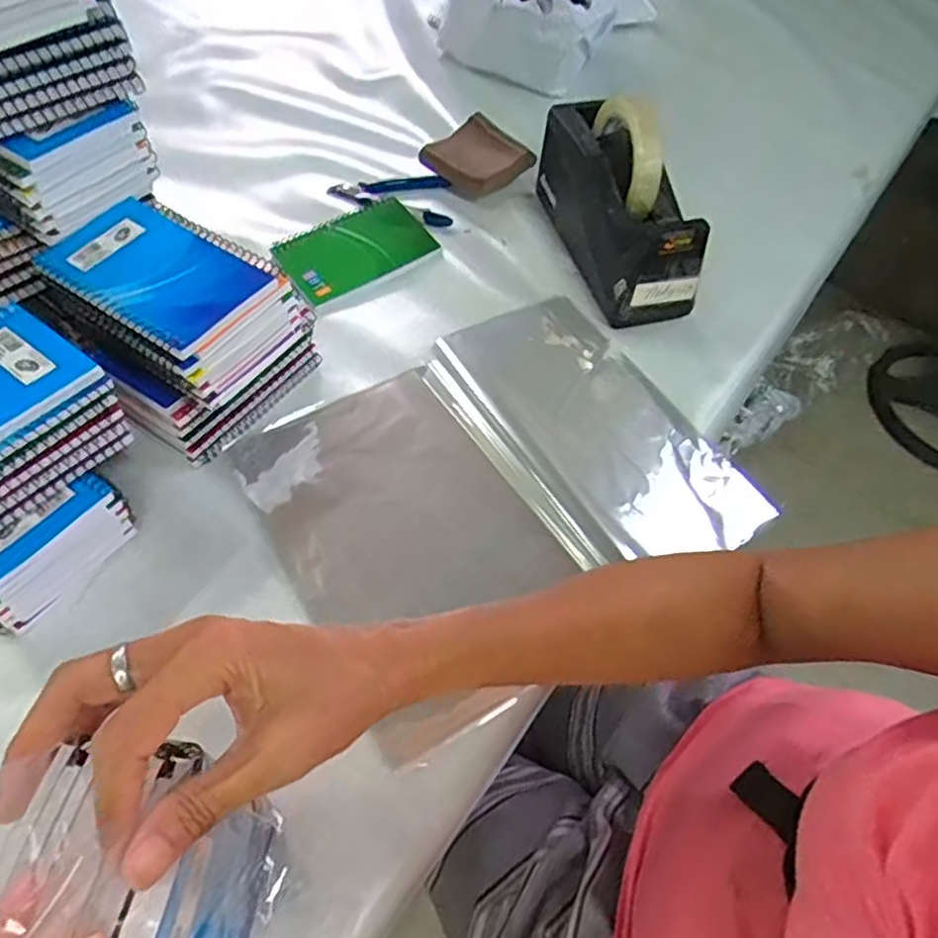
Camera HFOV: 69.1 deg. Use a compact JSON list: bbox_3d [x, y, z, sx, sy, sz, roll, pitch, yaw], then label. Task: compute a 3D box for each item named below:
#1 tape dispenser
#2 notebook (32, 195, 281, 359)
[{"bbox_3d":[0.131,-0.239,0.590,0.074,0.117,0.197,-12,57,-12],"label":"tape dispenser"},{"bbox_3d":[-0.195,-0.129,0.431,0.130,0.012,0.093,31,59,16],"label":"notebook"}]

